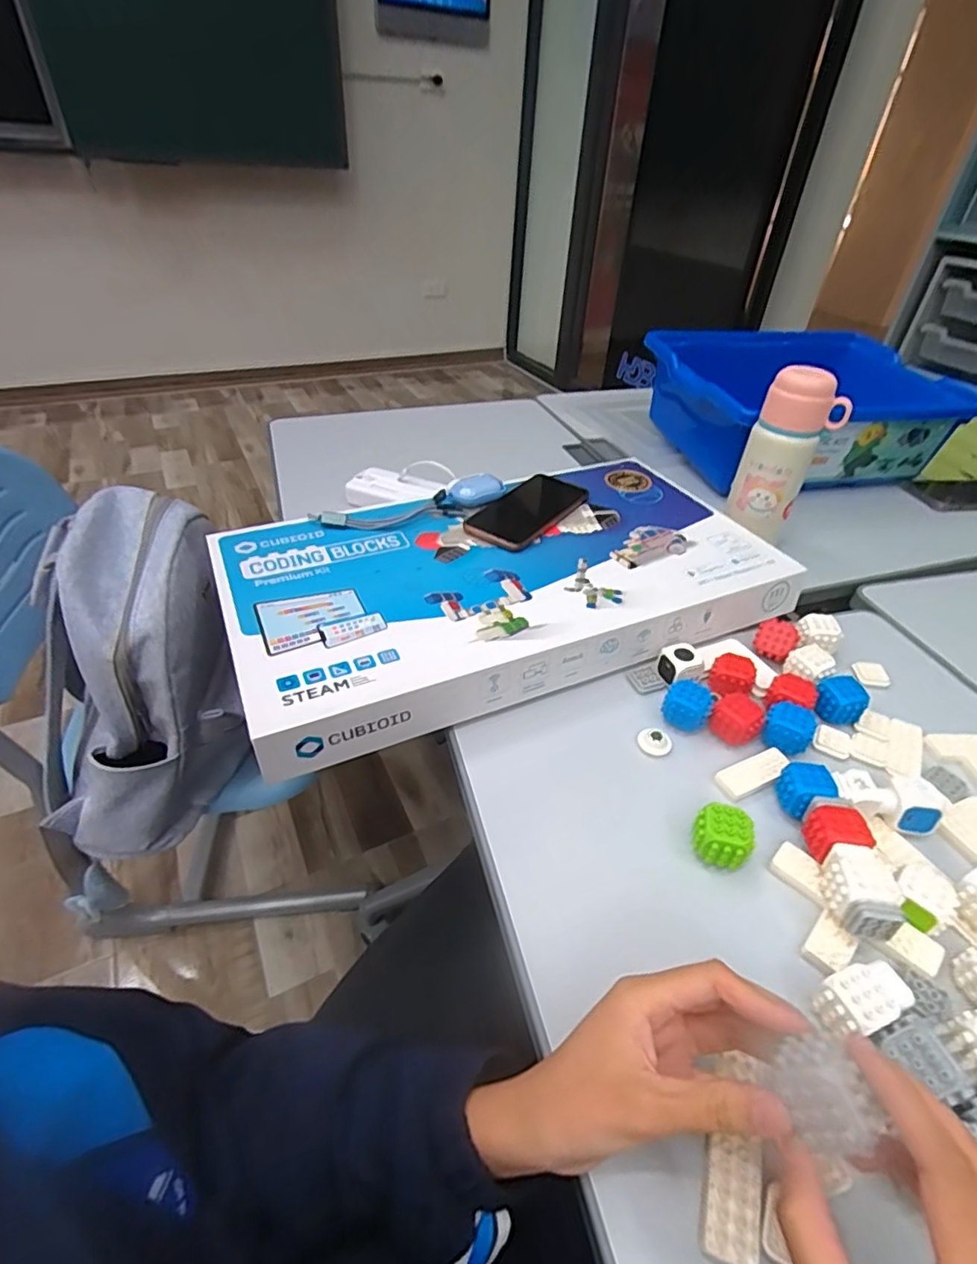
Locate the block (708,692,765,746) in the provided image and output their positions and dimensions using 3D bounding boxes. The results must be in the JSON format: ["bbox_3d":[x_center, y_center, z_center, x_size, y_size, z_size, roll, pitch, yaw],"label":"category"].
[{"bbox_3d":[0.208,0.073,0.492,0.029,0.030,0.037,-28,50,-32],"label":"block"}]

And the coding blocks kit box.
[{"bbox_3d":[0.017,-0.062,0.615,0.542,0.051,0.302,-16,44,-21],"label":"coding blocks kit box"}]

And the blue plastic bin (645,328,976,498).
[{"bbox_3d":[0.478,-0.357,0.929,0.410,0.144,0.301,-4,41,-9],"label":"blue plastic bin"}]

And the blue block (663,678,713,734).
[{"bbox_3d":[0.171,0.063,0.504,0.037,0.035,0.028,20,43,18],"label":"blue block"}]

